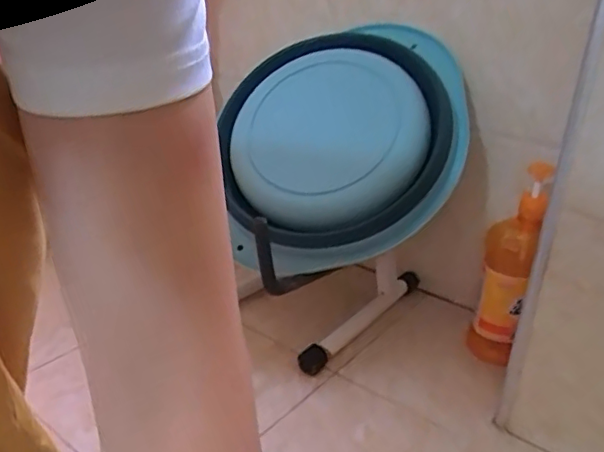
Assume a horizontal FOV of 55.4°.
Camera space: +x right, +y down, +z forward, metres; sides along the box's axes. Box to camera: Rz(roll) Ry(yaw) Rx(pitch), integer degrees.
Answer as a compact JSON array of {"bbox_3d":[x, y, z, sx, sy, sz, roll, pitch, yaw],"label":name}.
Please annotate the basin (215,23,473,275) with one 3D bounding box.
[{"bbox_3d":[0.063,-0.129,0.812,0.336,0.364,0.049,-23,-28,19],"label":"basin"}]

